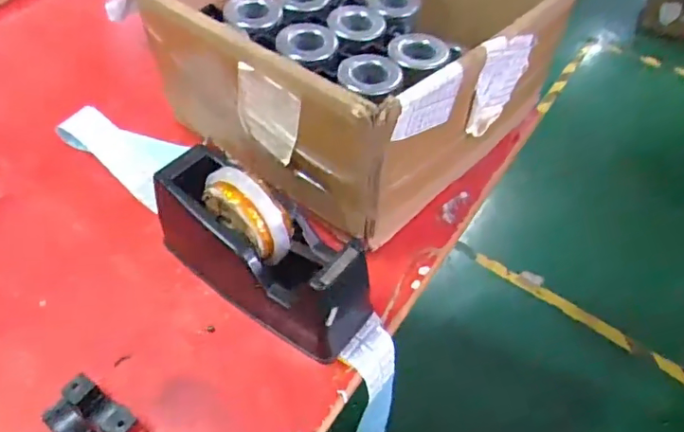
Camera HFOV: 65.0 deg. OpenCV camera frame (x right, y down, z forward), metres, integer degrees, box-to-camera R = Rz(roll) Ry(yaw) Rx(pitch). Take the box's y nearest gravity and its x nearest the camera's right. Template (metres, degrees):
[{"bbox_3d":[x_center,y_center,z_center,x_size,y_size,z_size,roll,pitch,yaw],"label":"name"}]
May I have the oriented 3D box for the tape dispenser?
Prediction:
[{"bbox_3d":[-0.070,0.026,0.453,0.198,0.113,0.074,30,55,20],"label":"tape dispenser"}]

